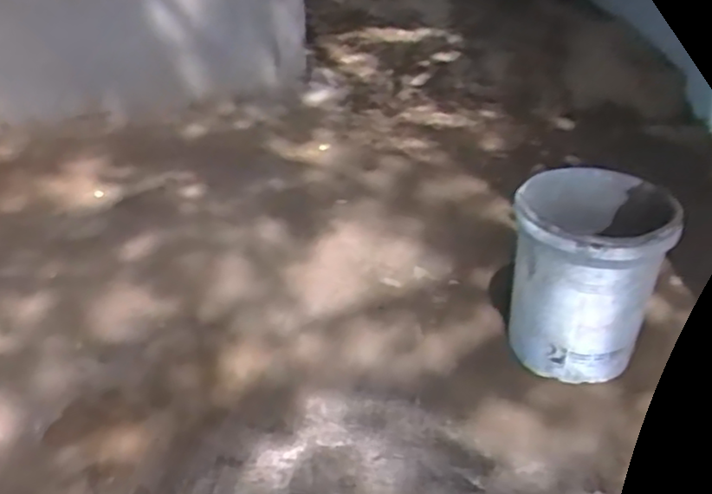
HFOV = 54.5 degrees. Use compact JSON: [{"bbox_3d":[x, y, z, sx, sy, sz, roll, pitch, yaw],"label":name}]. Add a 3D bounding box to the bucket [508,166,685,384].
[{"bbox_3d":[0.466,0.069,1.421,0.291,0.359,0.273,6,31,13],"label":"bucket"}]

